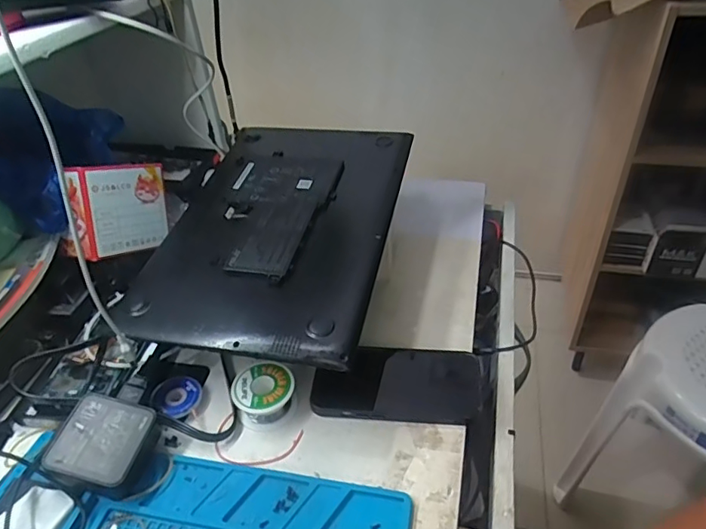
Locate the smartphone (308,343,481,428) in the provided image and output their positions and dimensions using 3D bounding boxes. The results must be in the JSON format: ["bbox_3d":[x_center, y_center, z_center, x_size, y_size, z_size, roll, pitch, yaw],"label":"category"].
[{"bbox_3d":[0.041,0.104,0.469,0.146,0.012,0.076,4,42,5],"label":"smartphone"}]

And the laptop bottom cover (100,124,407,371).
[{"bbox_3d":[-0.072,-0.050,0.538,0.224,0.023,0.349,3,44,9],"label":"laptop bottom cover"}]

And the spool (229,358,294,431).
[{"bbox_3d":[-0.079,0.114,0.454,0.053,0.034,0.046,6,39,13],"label":"spool"}]

